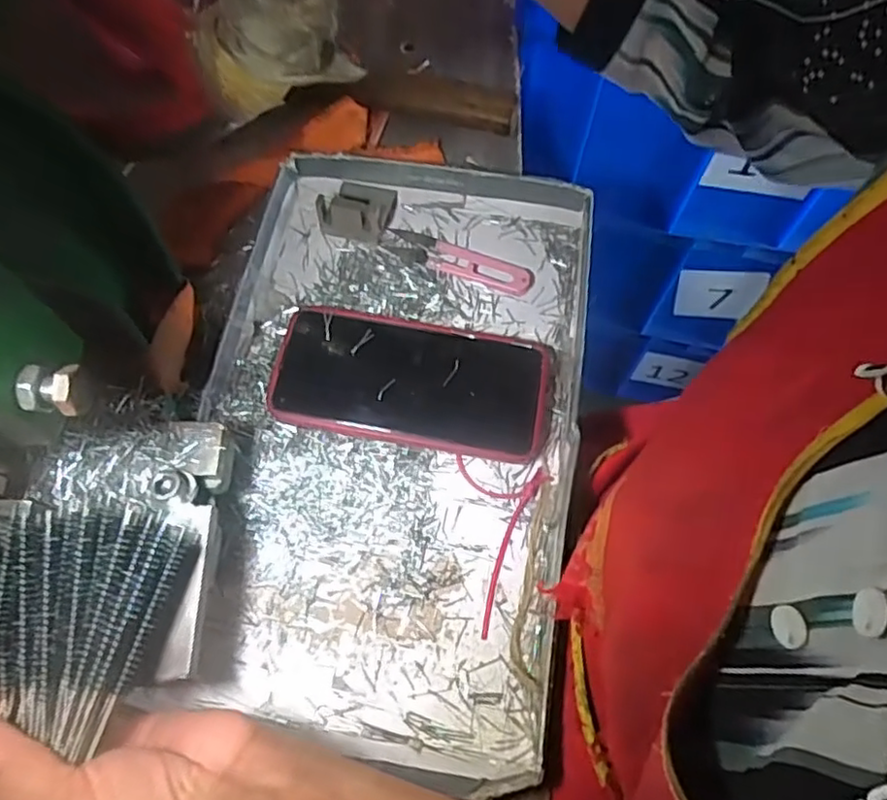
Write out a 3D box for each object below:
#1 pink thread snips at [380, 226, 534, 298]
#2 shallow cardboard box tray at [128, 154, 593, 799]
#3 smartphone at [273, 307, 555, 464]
[{"bbox_3d":[0.010,-0.094,0.434,0.103,0.006,0.025,21,68,7],"label":"pink thread snips"},{"bbox_3d":[-0.029,0.010,0.380,0.208,0.029,0.348,9,67,2],"label":"shallow cardboard box tray"},{"bbox_3d":[-0.017,-0.011,0.391,0.163,0.018,0.079,10,67,3],"label":"smartphone"}]

